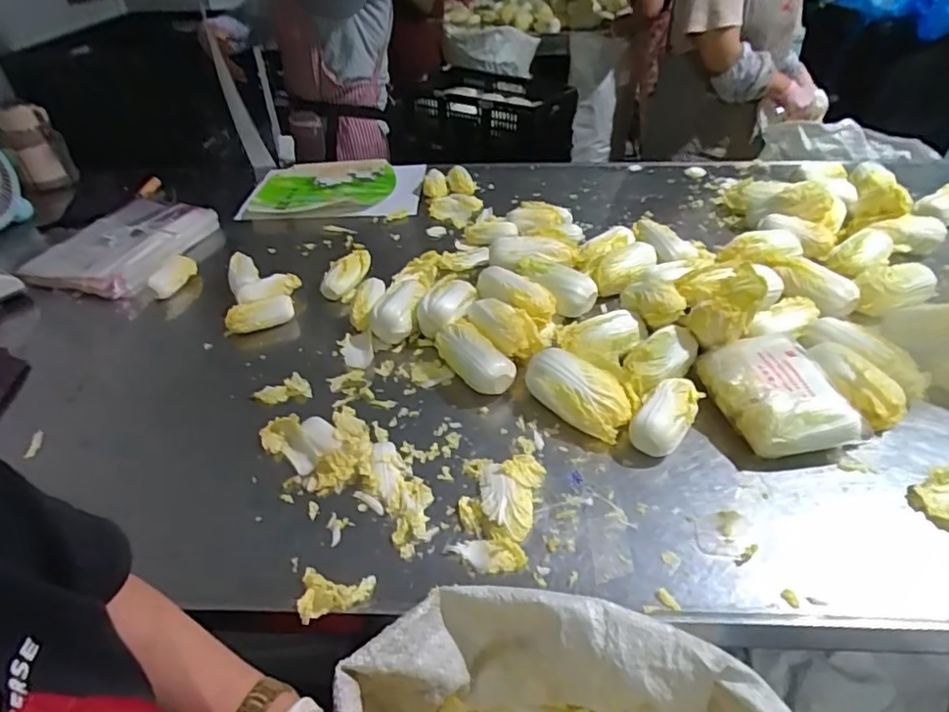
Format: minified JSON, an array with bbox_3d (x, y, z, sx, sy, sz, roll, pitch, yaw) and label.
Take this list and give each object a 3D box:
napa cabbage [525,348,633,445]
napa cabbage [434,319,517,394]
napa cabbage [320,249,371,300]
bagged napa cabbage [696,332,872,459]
[{"bbox_3d":[0.147,0.048,0.787,0.091,0.066,0.154,-32,49,-31],"label":"napa cabbage"},{"bbox_3d":[-0.002,0.002,0.862,0.068,0.060,0.148,-27,46,-26],"label":"napa cabbage"},{"bbox_3d":[-0.244,-0.155,1.072,0.065,0.053,0.108,10,42,13],"label":"napa cabbage"},{"bbox_3d":[0.407,0.053,0.782,0.140,0.074,0.194,-11,41,-10],"label":"bagged napa cabbage"}]

